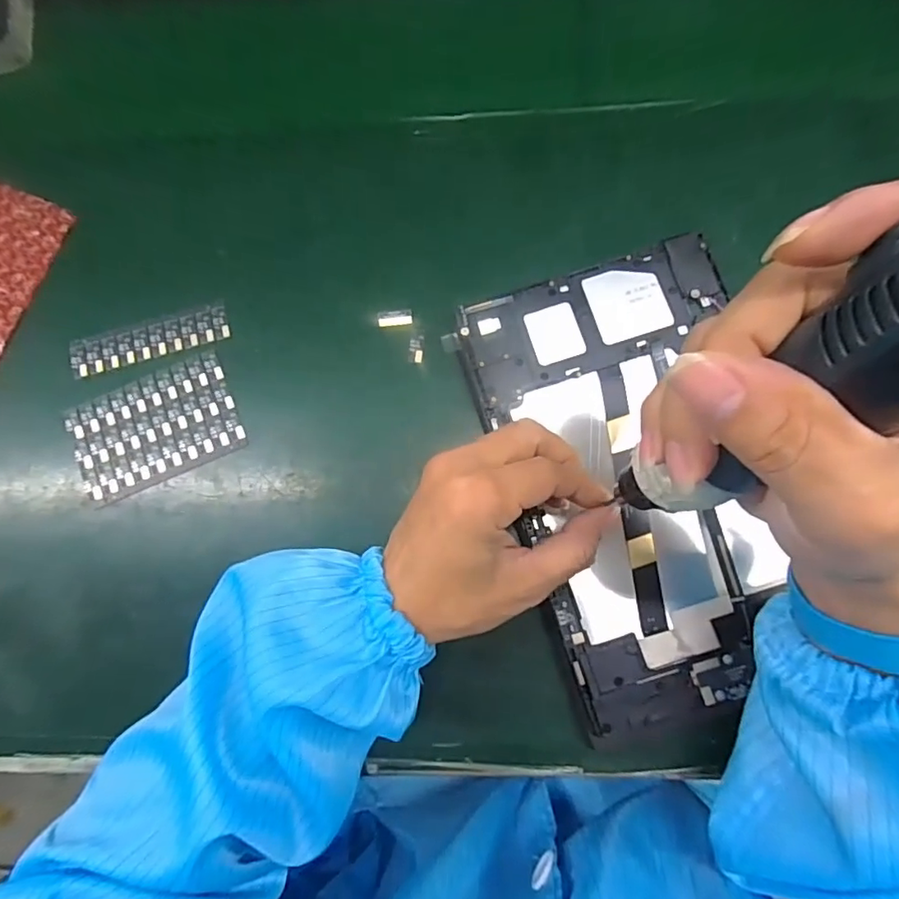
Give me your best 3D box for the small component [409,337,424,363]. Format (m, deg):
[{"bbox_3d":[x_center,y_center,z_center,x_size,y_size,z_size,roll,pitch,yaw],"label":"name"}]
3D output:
[{"bbox_3d":[-0.020,-0.061,0.324,0.008,0.004,0.017,7,82,4],"label":"small component"}]

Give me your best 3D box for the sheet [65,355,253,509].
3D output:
[{"bbox_3d":[-0.177,-0.013,0.324,0.097,0.004,0.063,-23,81,0],"label":"sheet"}]

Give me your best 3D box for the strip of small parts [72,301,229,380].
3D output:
[{"bbox_3d":[-0.184,-0.068,0.334,0.097,0.004,0.024,-15,81,1],"label":"strip of small parts"}]

